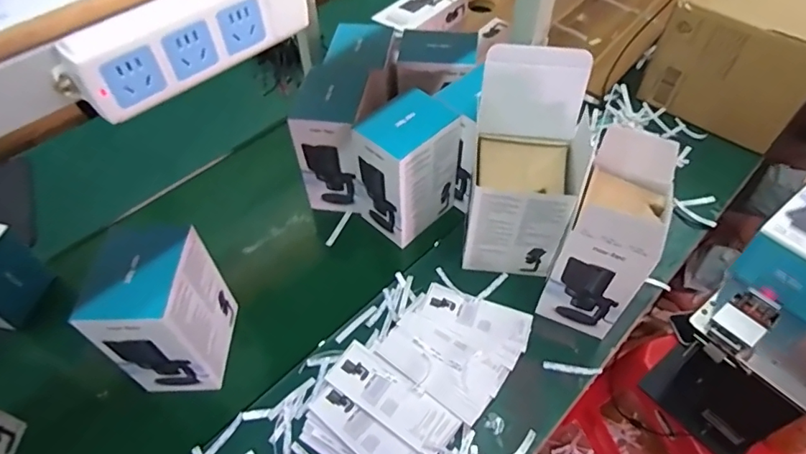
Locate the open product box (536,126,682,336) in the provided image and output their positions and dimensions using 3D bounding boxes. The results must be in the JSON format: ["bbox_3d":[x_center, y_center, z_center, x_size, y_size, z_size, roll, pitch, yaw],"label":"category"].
[{"bbox_3d":[0.310,0.020,0.758,0.115,0.276,0.166,21,56,17],"label":"open product box"}]

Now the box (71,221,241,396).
[{"bbox_3d":[-0.343,0.125,0.730,0.114,0.211,0.151,-3,52,-1],"label":"box"}]

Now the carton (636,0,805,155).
[{"bbox_3d":[0.811,-0.438,1.126,0.295,0.260,0.463,36,61,26],"label":"carton"}]

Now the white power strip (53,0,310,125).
[{"bbox_3d":[-0.146,-0.135,0.354,0.031,0.051,0.177,37,62,26],"label":"white power strip"}]

